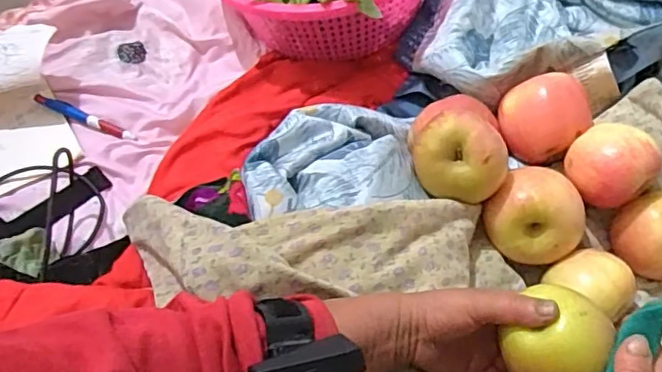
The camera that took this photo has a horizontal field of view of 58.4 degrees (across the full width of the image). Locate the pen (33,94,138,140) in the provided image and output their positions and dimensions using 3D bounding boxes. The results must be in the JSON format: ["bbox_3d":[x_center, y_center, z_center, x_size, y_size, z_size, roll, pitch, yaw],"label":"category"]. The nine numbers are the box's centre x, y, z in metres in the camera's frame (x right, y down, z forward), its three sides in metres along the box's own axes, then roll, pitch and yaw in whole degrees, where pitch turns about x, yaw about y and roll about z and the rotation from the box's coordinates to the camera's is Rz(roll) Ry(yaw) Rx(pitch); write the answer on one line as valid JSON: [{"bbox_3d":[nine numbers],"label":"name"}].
[{"bbox_3d":[-0.298,-0.084,0.721,0.141,0.016,0.014,21,60,16],"label":"pen"}]

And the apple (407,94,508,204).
[{"bbox_3d":[0.119,-0.026,0.560,0.084,0.072,0.076,-7,56,-2],"label":"apple"}]

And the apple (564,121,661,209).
[{"bbox_3d":[0.276,-0.021,0.589,0.079,0.062,0.072,-32,61,-18],"label":"apple"}]

